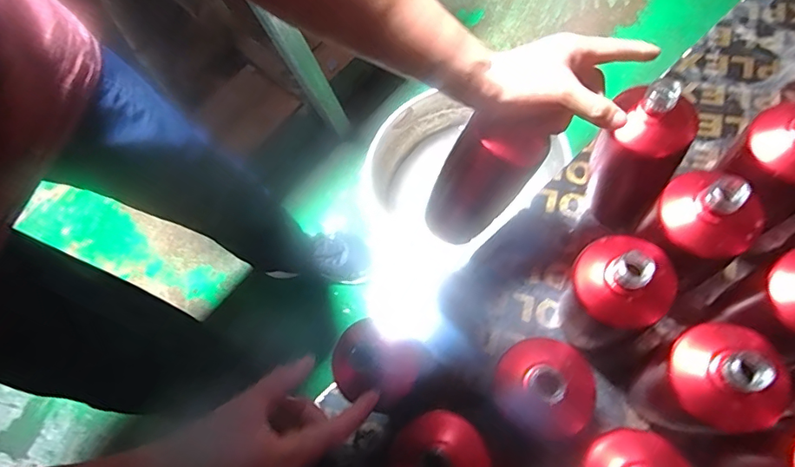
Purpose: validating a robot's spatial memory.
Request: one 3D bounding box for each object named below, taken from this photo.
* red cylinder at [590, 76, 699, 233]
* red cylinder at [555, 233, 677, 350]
[{"bbox_3d":[0.253,-0.079,0.511,0.079,0.195,0.082,31,84,17],"label":"red cylinder"},{"bbox_3d":[0.191,0.071,0.463,0.073,0.203,0.080,-34,66,-14],"label":"red cylinder"}]

